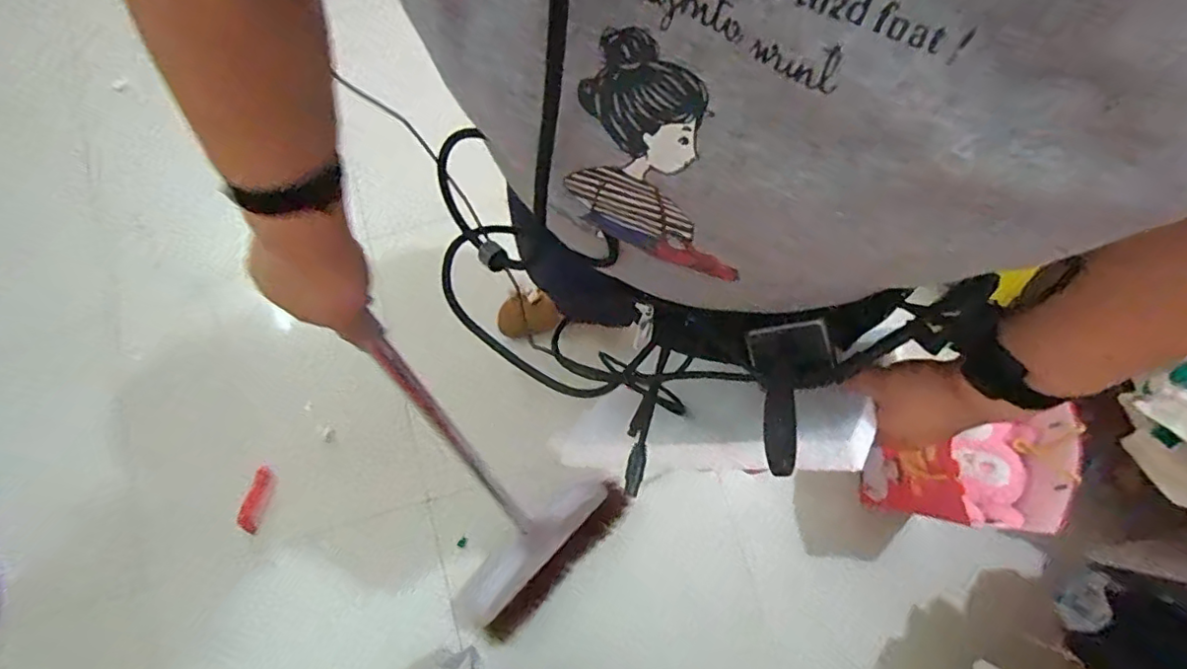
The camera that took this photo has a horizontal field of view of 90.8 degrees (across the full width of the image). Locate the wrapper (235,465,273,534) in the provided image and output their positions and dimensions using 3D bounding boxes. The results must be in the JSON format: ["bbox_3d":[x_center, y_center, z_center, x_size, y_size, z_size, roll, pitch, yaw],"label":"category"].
[{"bbox_3d":[-0.708,0.344,1.223,0.042,0.023,0.135,21,79,5],"label":"wrapper"}]

